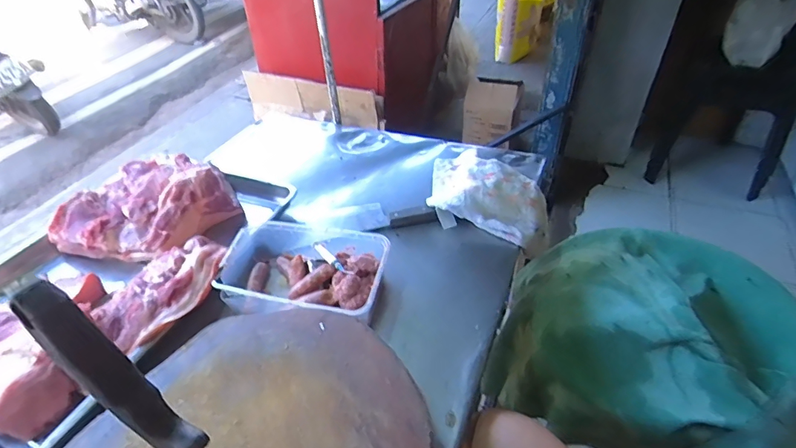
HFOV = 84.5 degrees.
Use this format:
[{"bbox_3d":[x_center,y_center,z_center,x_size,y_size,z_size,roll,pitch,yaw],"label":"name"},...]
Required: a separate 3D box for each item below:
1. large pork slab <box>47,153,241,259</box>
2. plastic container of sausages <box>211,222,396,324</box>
[{"bbox_3d":[-0.471,-0.035,0.828,0.227,0.085,0.287,24,47,27],"label":"large pork slab"},{"bbox_3d":[-0.144,0.082,0.694,0.253,0.070,0.164,9,42,12],"label":"plastic container of sausages"}]

